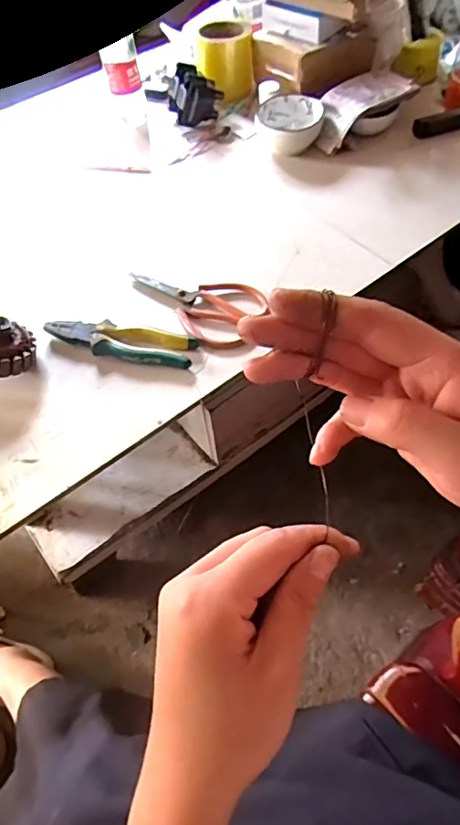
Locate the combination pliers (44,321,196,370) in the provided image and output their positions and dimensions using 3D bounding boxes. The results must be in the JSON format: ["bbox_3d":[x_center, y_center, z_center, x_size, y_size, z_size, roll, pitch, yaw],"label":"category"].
[{"bbox_3d":[-0.136,-0.087,0.645,0.185,0.023,0.049,10,59,10],"label":"combination pliers"}]

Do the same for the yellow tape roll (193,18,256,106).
[{"bbox_3d":[-0.004,-0.627,0.942,0.081,0.095,0.100,37,67,24],"label":"yellow tape roll"}]

